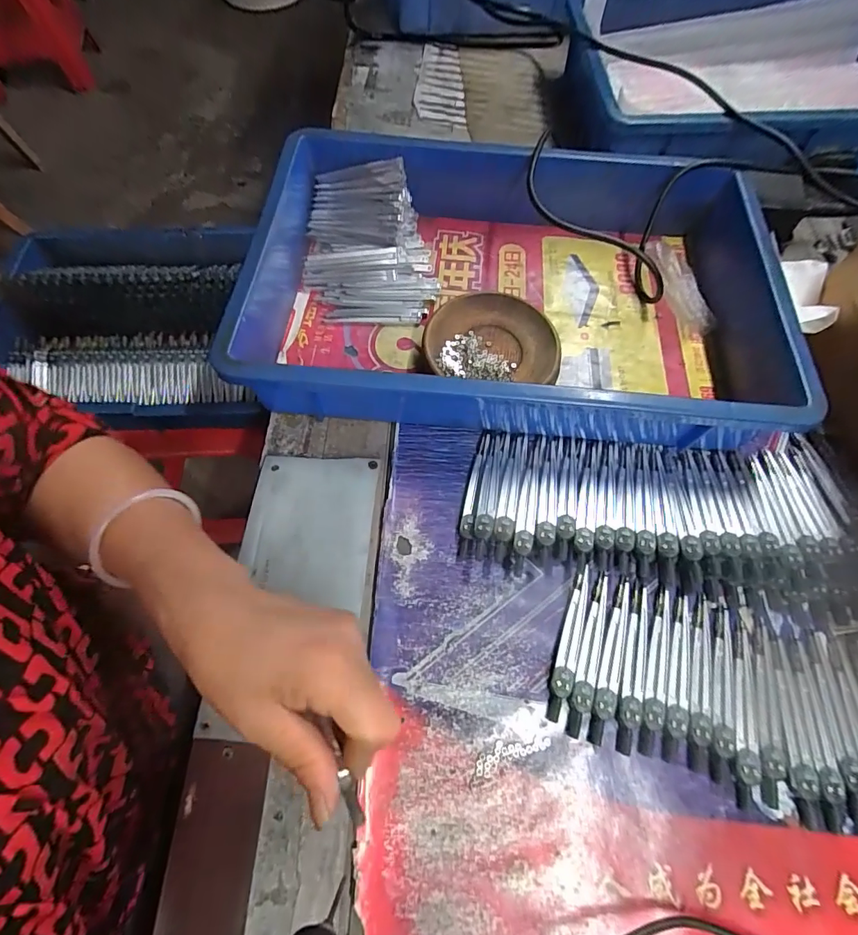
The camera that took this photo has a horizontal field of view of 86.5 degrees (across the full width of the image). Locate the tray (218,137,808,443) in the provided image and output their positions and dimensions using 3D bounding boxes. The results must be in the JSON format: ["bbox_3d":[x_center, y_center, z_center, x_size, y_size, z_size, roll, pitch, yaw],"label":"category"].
[{"bbox_3d":[0.078,-0.167,0.411,0.474,0.076,0.291,4,66,2],"label":"tray"}]

